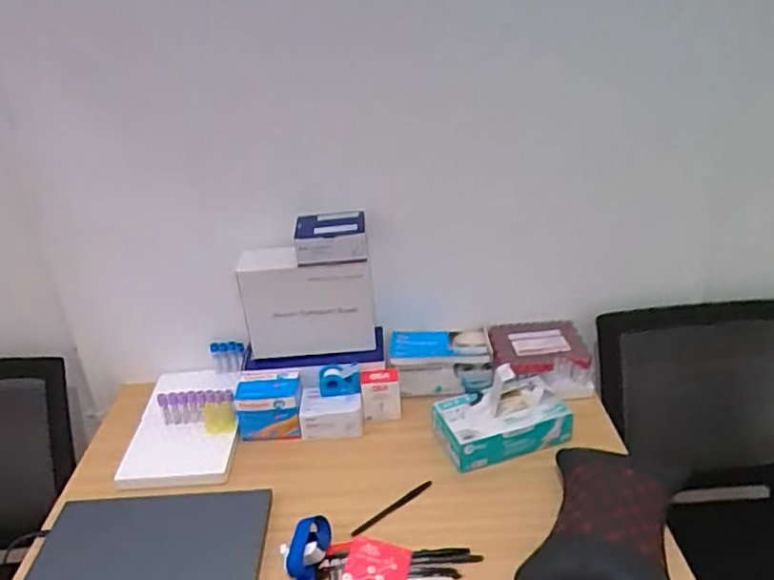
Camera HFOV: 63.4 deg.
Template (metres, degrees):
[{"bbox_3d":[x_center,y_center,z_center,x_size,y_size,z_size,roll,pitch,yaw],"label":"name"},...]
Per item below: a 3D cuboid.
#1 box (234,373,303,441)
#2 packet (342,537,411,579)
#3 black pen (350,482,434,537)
[{"bbox_3d":[-0.195,0.198,1.062,0.108,0.093,0.076,-2,28,2],"label":"box"},{"bbox_3d":[-0.014,0.359,0.804,0.080,0.016,0.092,12,28,7],"label":"packet"},{"bbox_3d":[0.008,0.318,0.912,0.145,0.010,0.014,-23,33,-32],"label":"black pen"}]

